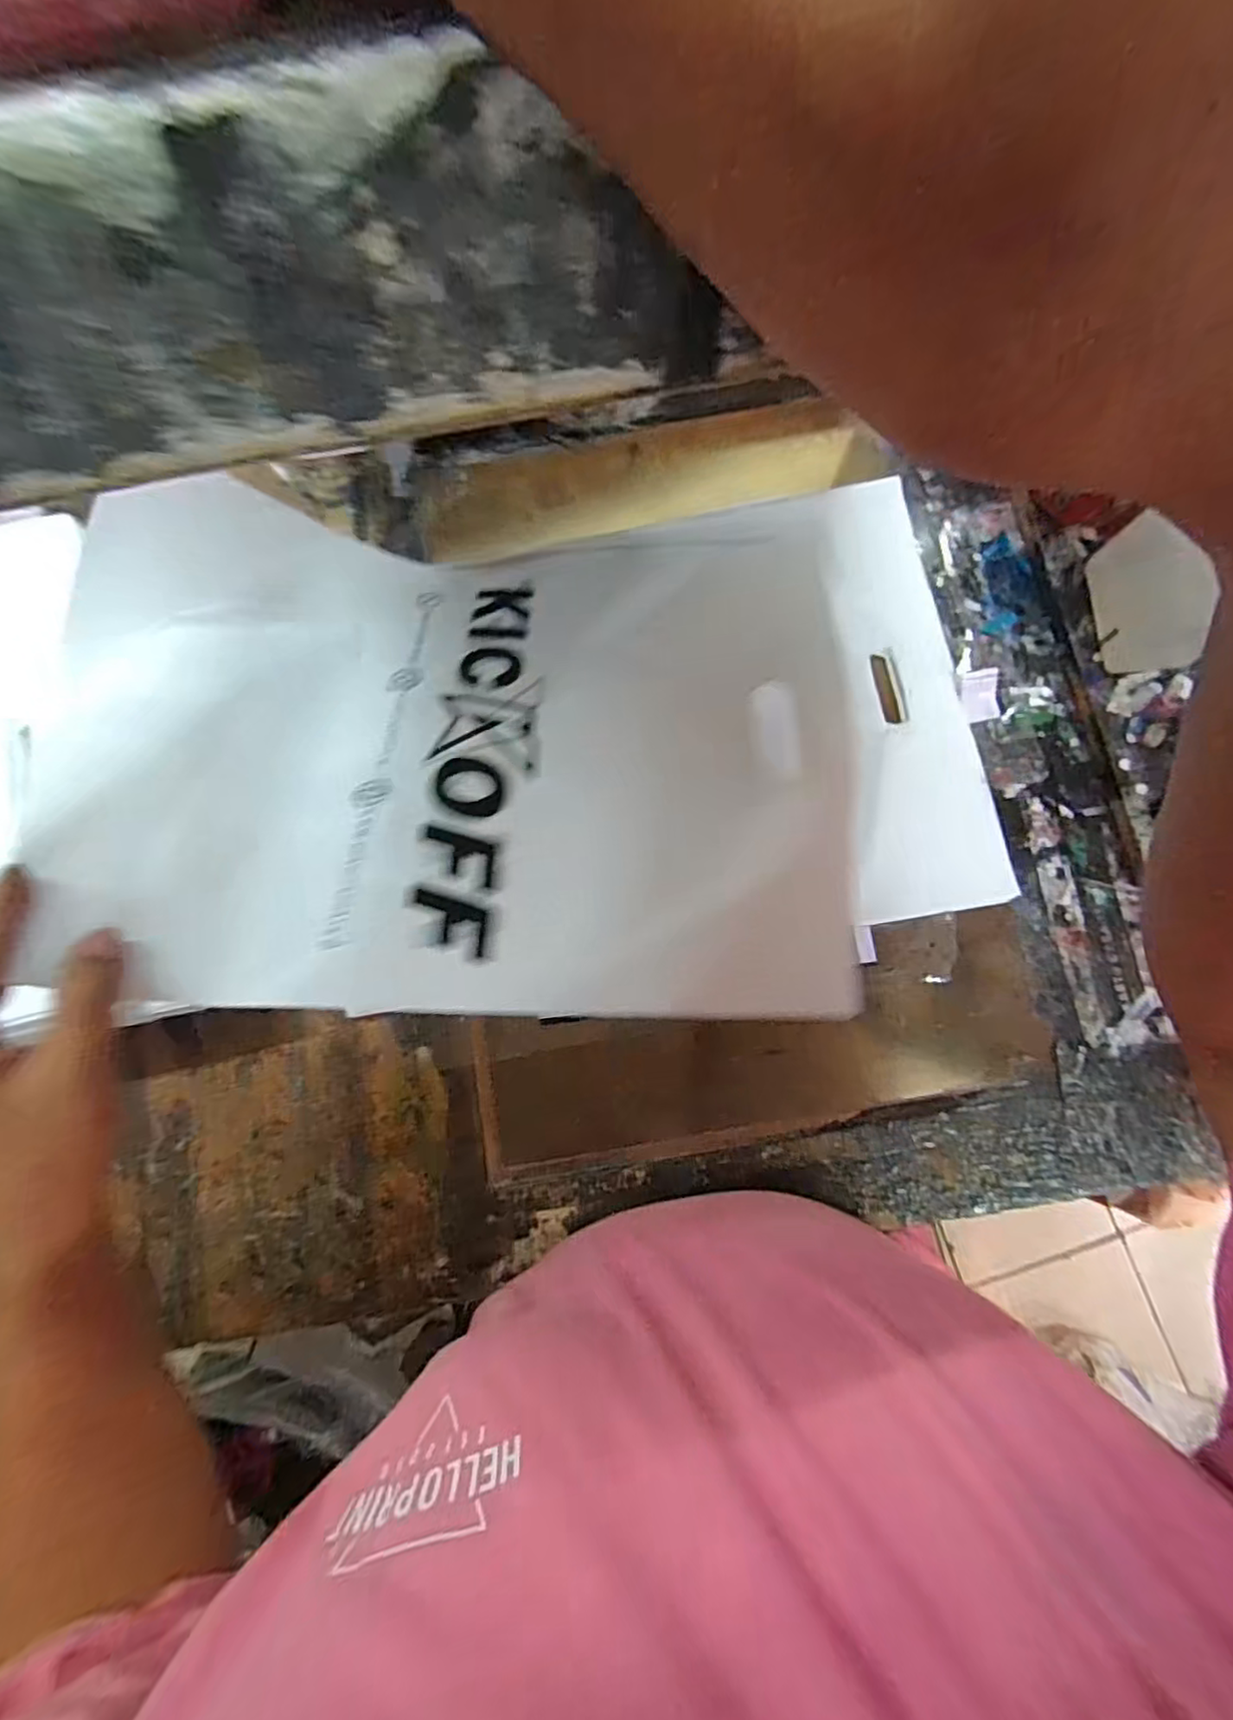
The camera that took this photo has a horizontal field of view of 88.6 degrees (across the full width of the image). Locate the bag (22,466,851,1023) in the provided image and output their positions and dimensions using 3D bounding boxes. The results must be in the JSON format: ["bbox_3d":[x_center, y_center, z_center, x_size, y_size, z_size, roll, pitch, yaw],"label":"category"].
[{"bbox_3d":[-0.080,-0.091,0.380,0.439,0.055,0.358,1,63,-4],"label":"bag"}]

